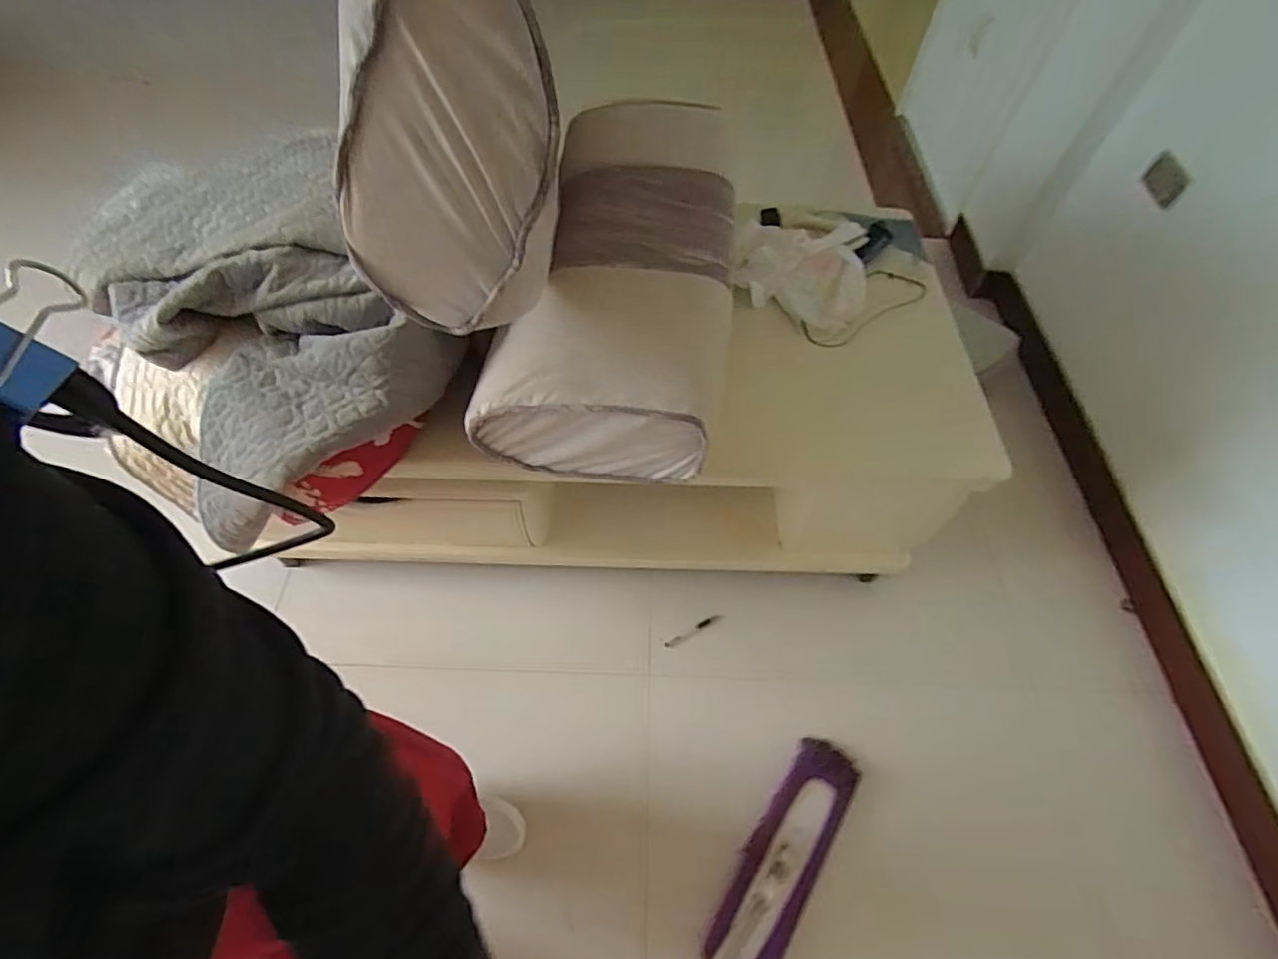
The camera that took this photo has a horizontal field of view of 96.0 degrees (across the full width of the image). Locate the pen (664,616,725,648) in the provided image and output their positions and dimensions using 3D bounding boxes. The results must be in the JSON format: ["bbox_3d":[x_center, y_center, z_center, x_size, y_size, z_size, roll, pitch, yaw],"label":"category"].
[{"bbox_3d":[0.118,0.325,1.232,0.137,0.011,0.016,-25,60,-17],"label":"pen"}]

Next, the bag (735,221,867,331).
[{"bbox_3d":[0.300,-0.381,1.077,0.234,0.073,0.230,7,56,3],"label":"bag"}]

